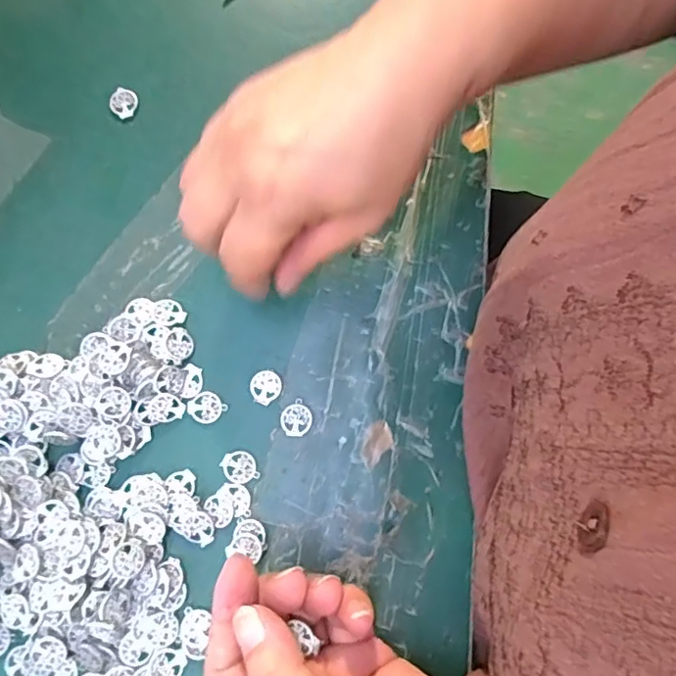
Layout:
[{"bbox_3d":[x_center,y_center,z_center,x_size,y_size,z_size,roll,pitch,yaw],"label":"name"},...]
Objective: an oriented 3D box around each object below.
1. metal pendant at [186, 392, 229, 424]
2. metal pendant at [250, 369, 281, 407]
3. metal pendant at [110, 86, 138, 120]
[{"bbox_3d":[-0.064,0.034,0.270,0.015,0.004,0.015,0,79,1],"label":"metal pendant"},{"bbox_3d":[-0.035,0.024,0.272,0.015,0.004,0.016,21,80,5],"label":"metal pendant"},{"bbox_3d":[-0.116,-0.128,0.302,0.015,0.004,0.015,0,79,1],"label":"metal pendant"}]

